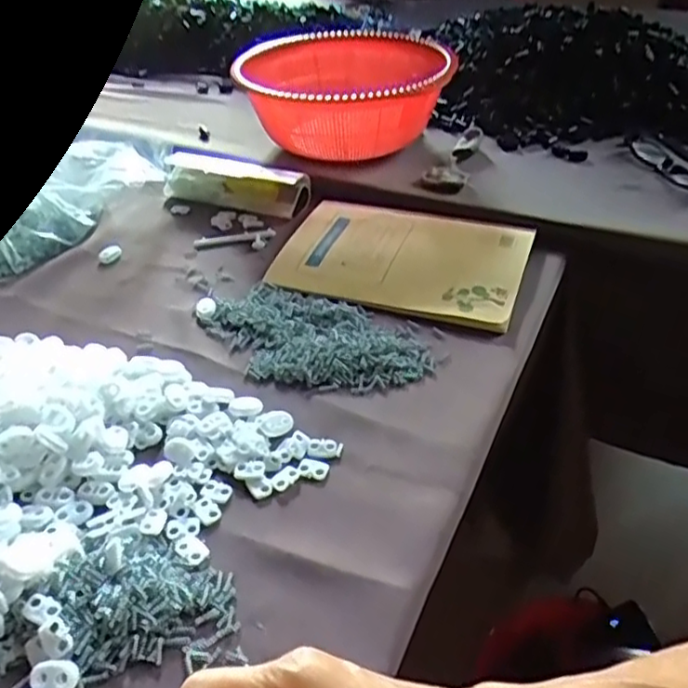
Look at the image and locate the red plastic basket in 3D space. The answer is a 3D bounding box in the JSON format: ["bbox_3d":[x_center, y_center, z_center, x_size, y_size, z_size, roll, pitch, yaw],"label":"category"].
[{"bbox_3d":[0.004,-0.258,0.725,0.211,0.092,0.209,-2,38,3],"label":"red plastic basket"}]

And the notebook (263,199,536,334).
[{"bbox_3d":[0.049,-0.079,0.579,0.208,0.013,0.148,10,41,18],"label":"notebook"}]

